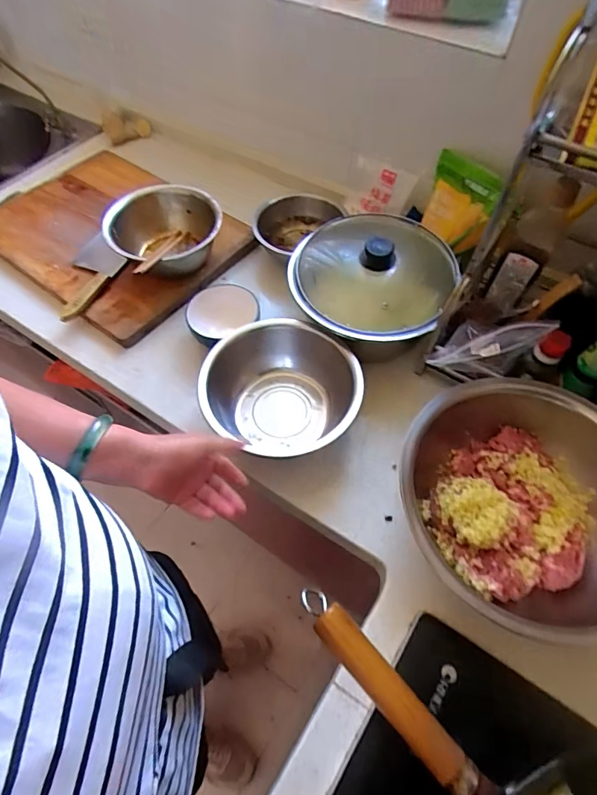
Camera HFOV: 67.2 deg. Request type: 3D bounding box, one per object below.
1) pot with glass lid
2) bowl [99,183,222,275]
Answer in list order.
[{"bbox_3d":[0.110,-0.176,0.716,0.239,0.162,0.249,0,59,0],"label":"pot with glass lid"},{"bbox_3d":[-0.228,-0.284,0.784,0.181,0.090,0.168,0,59,0],"label":"bowl"}]

